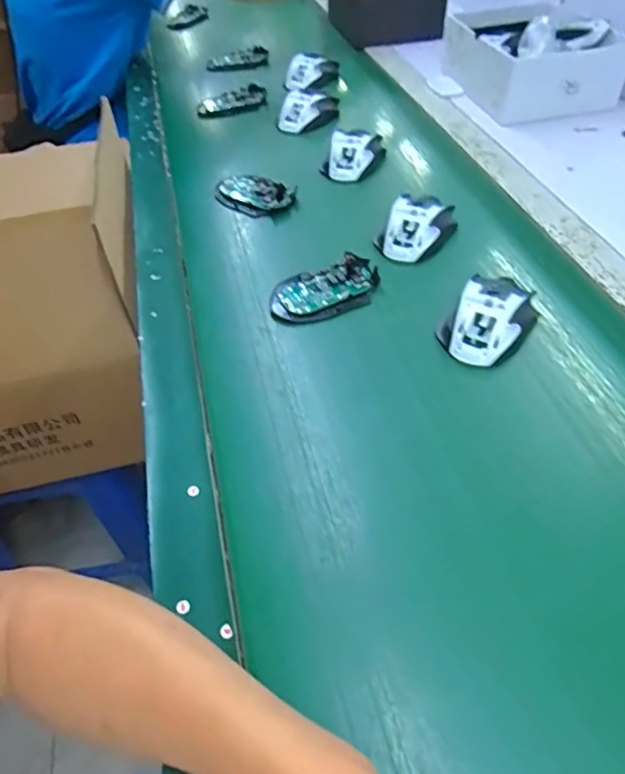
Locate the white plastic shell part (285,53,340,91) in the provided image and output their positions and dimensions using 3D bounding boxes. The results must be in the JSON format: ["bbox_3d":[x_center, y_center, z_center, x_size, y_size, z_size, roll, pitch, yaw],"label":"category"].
[{"bbox_3d":[-0.003,-0.546,0.941,0.063,0.049,0.103,21,52,22],"label":"white plastic shell part"}]

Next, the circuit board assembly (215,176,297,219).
[{"bbox_3d":[-0.080,-0.246,0.695,0.108,0.021,0.066,33,58,30],"label":"circuit board assembly"}]

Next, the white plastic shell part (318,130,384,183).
[{"bbox_3d":[0.059,-0.317,0.732,0.076,0.043,0.095,11,49,14],"label":"white plastic shell part"}]

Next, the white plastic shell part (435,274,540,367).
[{"bbox_3d":[0.162,-0.065,0.499,0.072,0.036,0.103,28,55,27],"label":"white plastic shell part"}]

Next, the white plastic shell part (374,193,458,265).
[{"bbox_3d":[0.114,-0.177,0.604,0.068,0.036,0.089,24,53,24],"label":"white plastic shell part"}]

